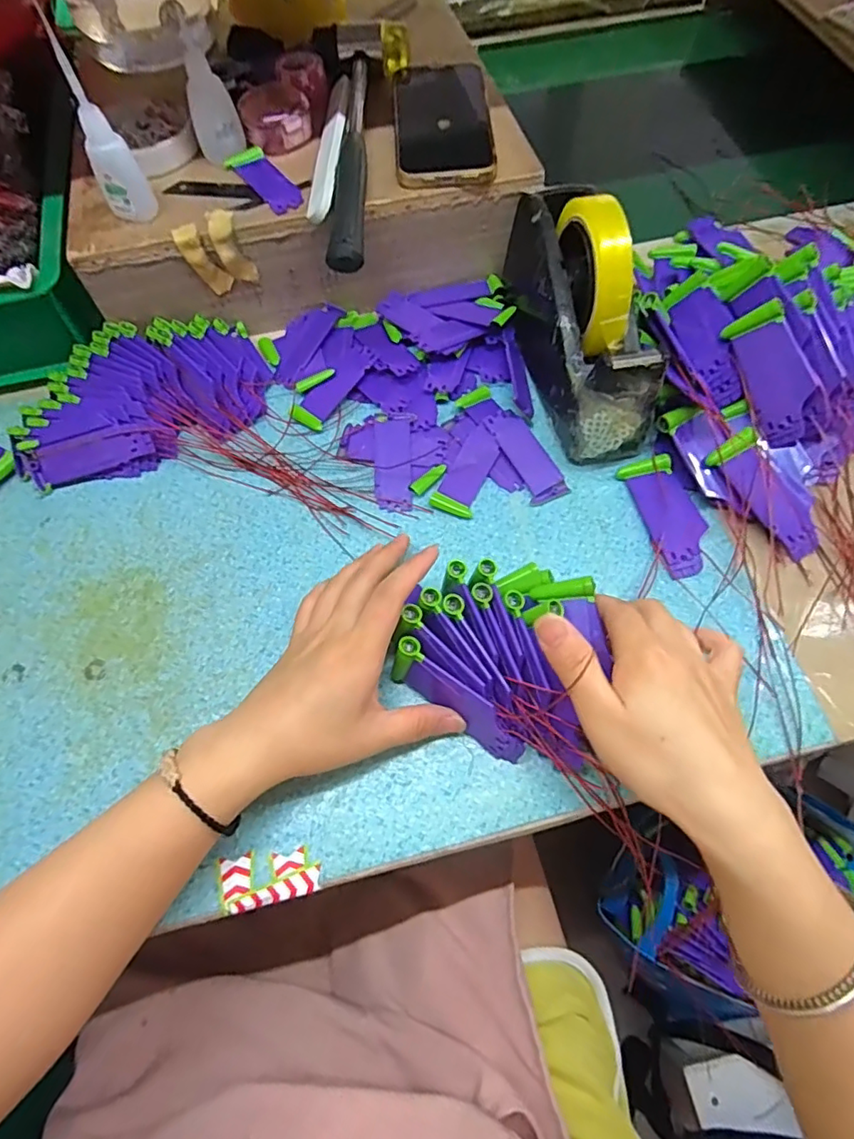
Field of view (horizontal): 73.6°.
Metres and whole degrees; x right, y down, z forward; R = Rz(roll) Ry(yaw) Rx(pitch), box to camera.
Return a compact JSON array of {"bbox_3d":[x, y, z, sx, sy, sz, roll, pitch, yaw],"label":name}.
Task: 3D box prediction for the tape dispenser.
[{"bbox_3d":[0.108,-0.182,0.402,0.066,0.115,0.183,-9,63,-2],"label":"tape dispenser"}]

